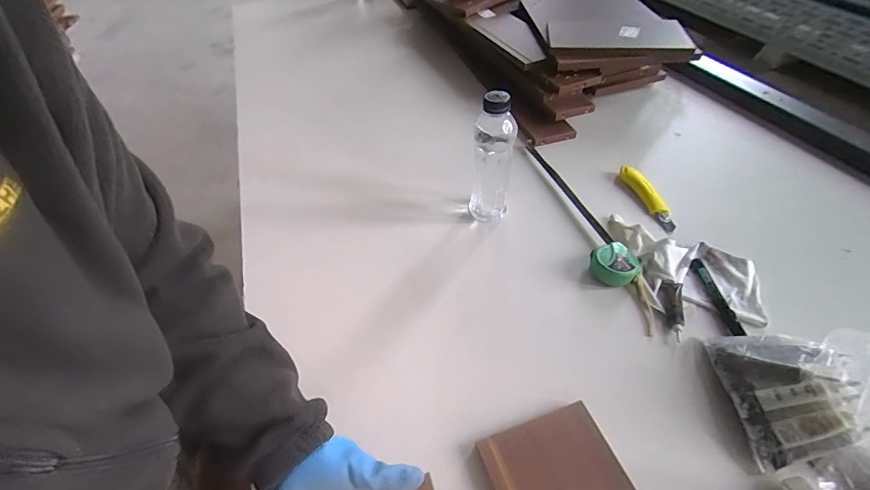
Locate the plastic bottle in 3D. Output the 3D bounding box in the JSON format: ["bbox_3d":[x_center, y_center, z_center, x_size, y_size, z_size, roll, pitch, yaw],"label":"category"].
[{"bbox_3d":[0.094,-0.142,0.663,0.068,0.226,0.080,5,48,7],"label":"plastic bottle"}]

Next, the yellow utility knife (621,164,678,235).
[{"bbox_3d":[0.398,-0.094,0.743,0.020,0.037,0.154,-13,57,-11],"label":"yellow utility knife"}]

